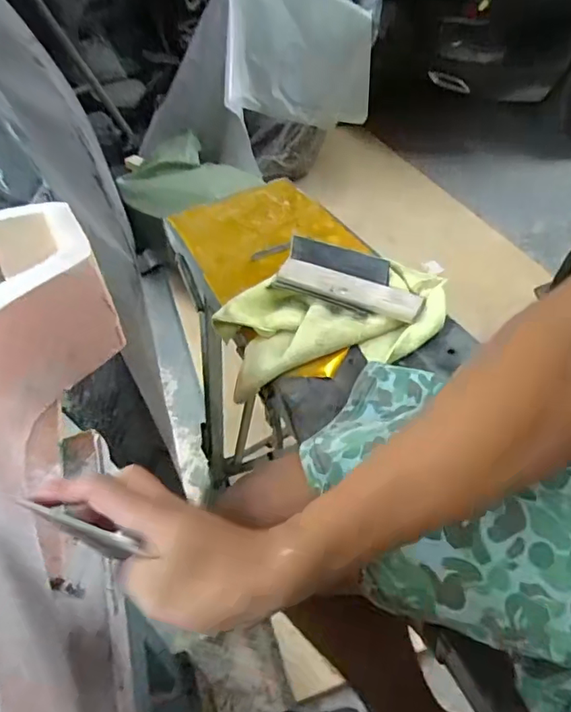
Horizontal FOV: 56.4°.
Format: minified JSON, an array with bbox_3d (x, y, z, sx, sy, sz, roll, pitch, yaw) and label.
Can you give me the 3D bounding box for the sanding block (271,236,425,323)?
[{"bbox_3d":[0.082,-0.095,0.702,0.198,0.059,0.076,17,49,24],"label":"sanding block"}]

